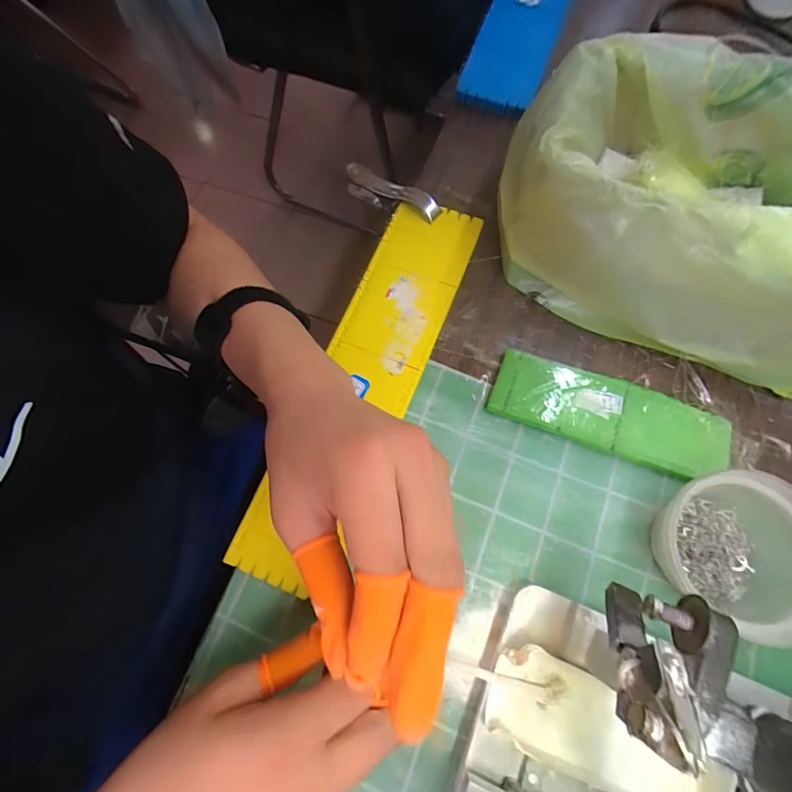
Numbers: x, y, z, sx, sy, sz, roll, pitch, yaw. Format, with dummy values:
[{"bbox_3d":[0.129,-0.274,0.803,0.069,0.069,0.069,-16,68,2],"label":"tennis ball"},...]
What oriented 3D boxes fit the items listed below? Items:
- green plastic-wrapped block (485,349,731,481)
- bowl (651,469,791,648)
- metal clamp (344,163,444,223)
[{"bbox_3d":[0.166,0.014,0.323,0.177,0.018,0.059,20,75,8],"label":"green plastic-wrapped block"},{"bbox_3d":[0.224,0.104,0.272,0.102,0.056,0.094,-1,73,2],"label":"bowl"},{"bbox_3d":[-0.006,-0.199,0.409,0.121,0.040,0.018,33,74,29],"label":"metal clamp"}]

